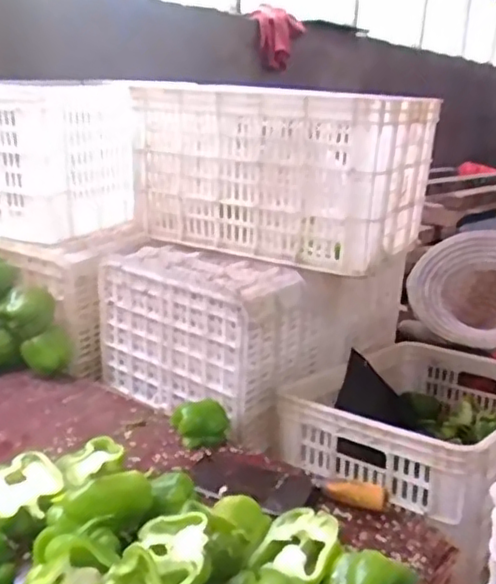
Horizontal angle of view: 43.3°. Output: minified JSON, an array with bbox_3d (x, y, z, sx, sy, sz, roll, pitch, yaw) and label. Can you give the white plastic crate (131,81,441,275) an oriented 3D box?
[{"bbox_3d":[0.065,-0.234,1.176,0.467,0.271,0.307,16,23,33],"label":"white plastic crate"}]

